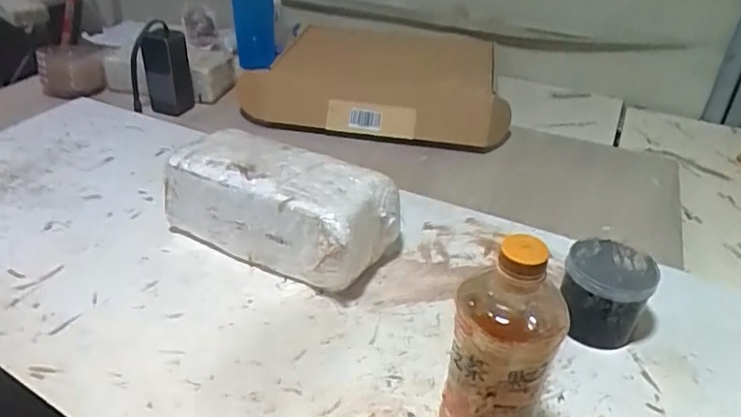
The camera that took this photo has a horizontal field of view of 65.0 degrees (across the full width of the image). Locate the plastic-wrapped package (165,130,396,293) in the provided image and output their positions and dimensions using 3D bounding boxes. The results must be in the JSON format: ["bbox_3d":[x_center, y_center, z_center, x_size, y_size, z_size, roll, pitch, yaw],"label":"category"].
[{"bbox_3d":[-0.100,-0.004,0.644,0.247,0.104,0.119,23,38,26],"label":"plastic-wrapped package"}]

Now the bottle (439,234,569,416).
[{"bbox_3d":[0.089,0.111,0.403,0.070,0.204,0.055,9,34,8],"label":"bottle"}]

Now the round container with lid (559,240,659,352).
[{"bbox_3d":[0.227,0.081,0.569,0.077,0.082,0.083,3,33,-2],"label":"round container with lid"}]

